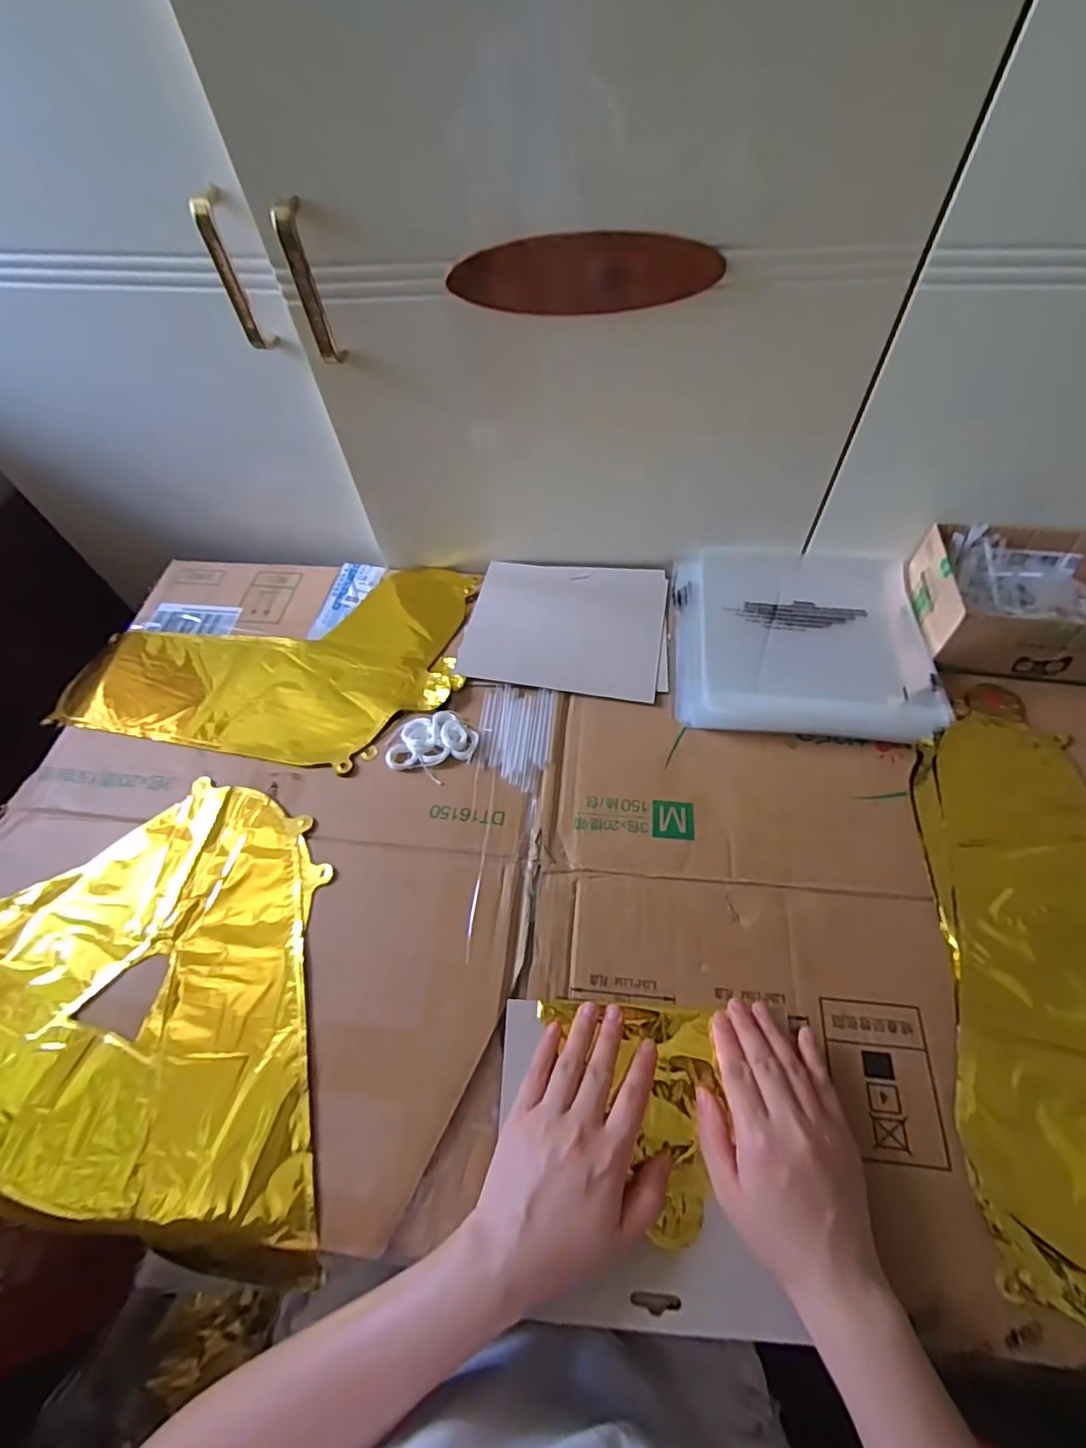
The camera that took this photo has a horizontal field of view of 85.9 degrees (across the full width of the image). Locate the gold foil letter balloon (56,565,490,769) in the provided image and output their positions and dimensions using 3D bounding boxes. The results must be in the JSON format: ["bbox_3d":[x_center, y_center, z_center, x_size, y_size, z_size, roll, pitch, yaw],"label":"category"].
[{"bbox_3d":[-0.273,-0.078,0.601,0.386,0.018,0.247,7,55,11],"label":"gold foil letter balloon"}]

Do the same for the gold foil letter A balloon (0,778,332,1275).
[{"bbox_3d":[-0.346,0.212,0.427,0.371,0.029,0.305,-7,58,-1],"label":"gold foil letter A balloon"}]

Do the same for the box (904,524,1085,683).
[{"bbox_3d":[0.457,-0.115,0.540,0.192,0.061,0.141,7,59,8],"label":"box"}]

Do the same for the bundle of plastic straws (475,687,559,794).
[{"bbox_3d":[-0.024,0.010,0.522,0.066,0.004,0.102,2,58,5],"label":"bundle of plastic straws"}]

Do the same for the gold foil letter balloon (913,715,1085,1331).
[{"bbox_3d":[0.383,0.183,0.389,0.217,0.008,0.407,5,59,7],"label":"gold foil letter balloon"}]

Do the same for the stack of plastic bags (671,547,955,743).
[{"bbox_3d":[0.242,-0.085,0.558,0.225,0.018,0.213,3,59,5],"label":"stack of plastic bags"}]

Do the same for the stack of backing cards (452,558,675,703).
[{"bbox_3d":[0.024,-0.100,0.588,0.199,0.006,0.164,3,59,5],"label":"stack of backing cards"}]

